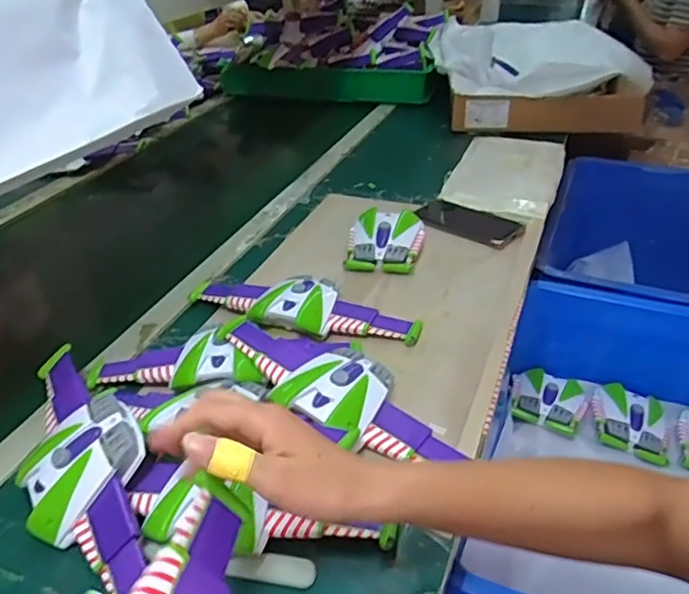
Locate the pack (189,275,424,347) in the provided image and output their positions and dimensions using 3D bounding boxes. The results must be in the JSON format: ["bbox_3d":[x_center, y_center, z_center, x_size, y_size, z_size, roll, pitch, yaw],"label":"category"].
[{"bbox_3d":[-0.054,0.009,0.694,0.293,0.044,0.094,11,38,19],"label":"pack"}]

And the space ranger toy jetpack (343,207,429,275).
[{"bbox_3d":[0.058,-0.082,0.815,0.106,0.042,0.118,6,37,12],"label":"space ranger toy jetpack"}]

